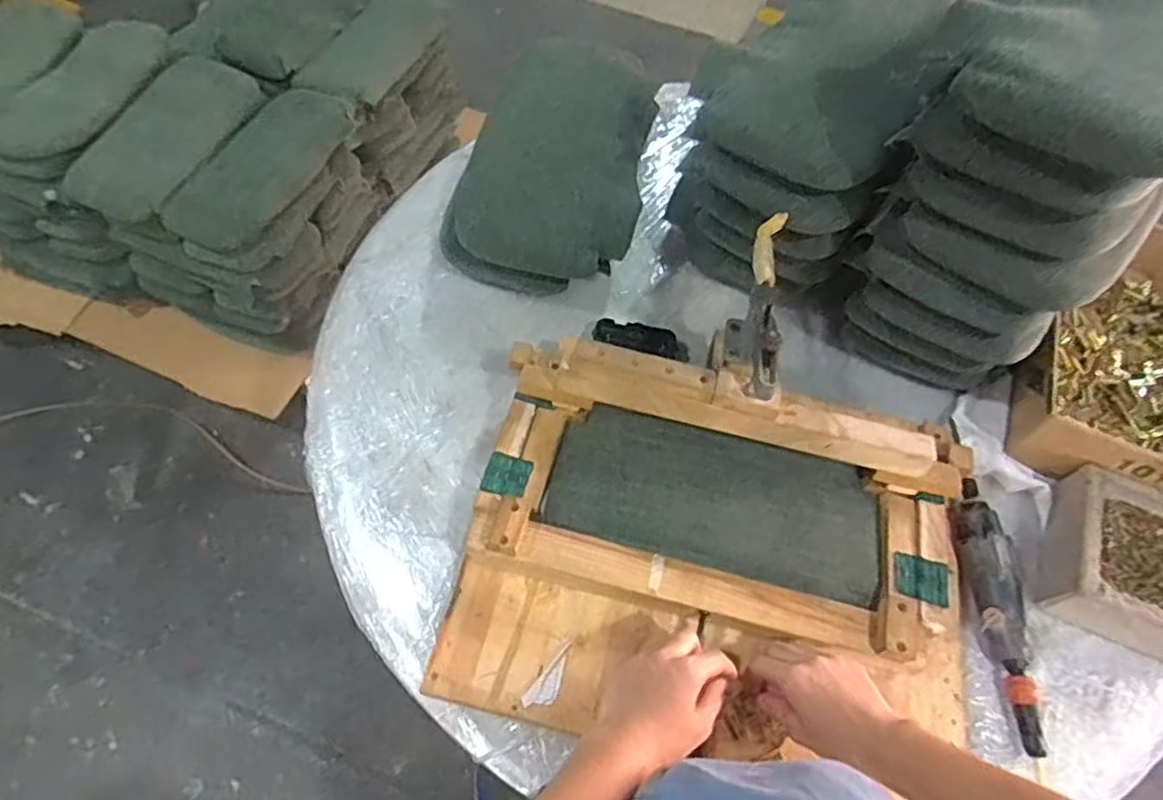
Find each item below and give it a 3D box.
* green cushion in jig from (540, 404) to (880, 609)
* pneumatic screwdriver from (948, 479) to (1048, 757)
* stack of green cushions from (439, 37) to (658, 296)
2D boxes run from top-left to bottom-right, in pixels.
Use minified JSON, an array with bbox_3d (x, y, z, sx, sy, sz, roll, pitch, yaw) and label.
[{"bbox_3d":[0.149,0.110,0.744,0.363,0.029,0.151,14,60,5],"label":"green cushion in jig"},{"bbox_3d":[0.448,0.223,0.731,0.045,0.035,0.269,2,59,-3],"label":"pneumatic screwdriver"},{"bbox_3d":[-0.030,-0.353,0.986,0.262,0.103,0.460,15,60,5],"label":"stack of green cushions"}]

